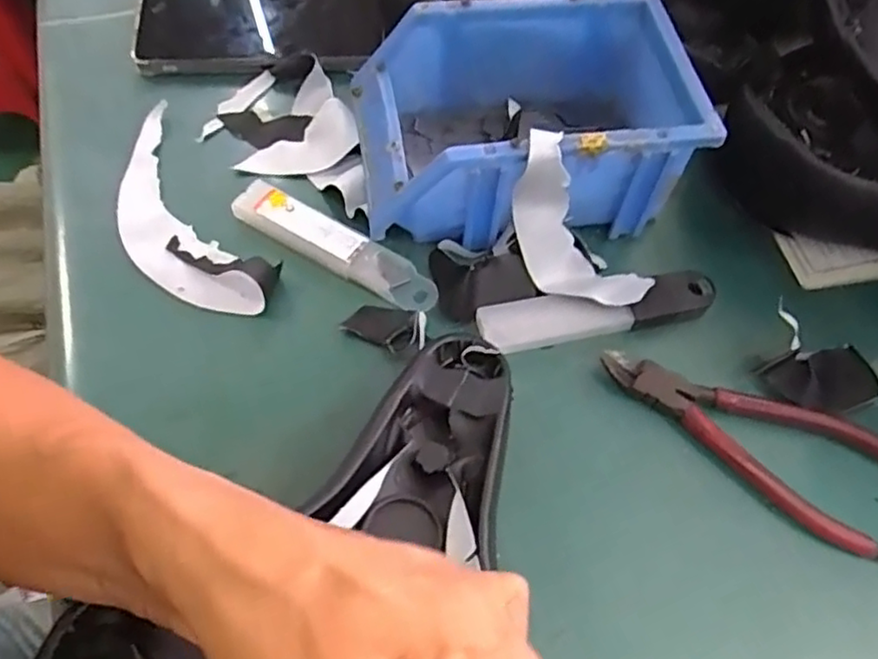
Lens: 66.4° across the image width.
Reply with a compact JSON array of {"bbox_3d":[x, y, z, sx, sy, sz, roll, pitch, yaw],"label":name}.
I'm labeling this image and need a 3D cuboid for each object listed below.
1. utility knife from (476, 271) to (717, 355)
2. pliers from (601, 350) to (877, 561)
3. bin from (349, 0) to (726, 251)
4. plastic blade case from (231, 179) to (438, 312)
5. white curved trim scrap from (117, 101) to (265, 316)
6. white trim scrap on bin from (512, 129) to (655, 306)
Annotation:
[{"bbox_3d":[0.085,-0.009,0.357,0.128,0.015,0.026,-11,61,-9],"label":"utility knife"},{"bbox_3d":[0.154,0.047,0.331,0.149,0.019,0.055,35,64,16],"label":"pliers"},{"bbox_3d":[0.048,-0.118,0.381,0.184,0.073,0.121,-7,61,-7],"label":"bin"},{"bbox_3d":[-0.059,-0.046,0.372,0.125,0.012,0.026,30,63,14],"label":"plastic blade case"},{"bbox_3d":[-0.153,-0.065,0.381,0.054,0.005,0.159,-23,64,-15],"label":"white curved trim scrap"},{"bbox_3d":[0.071,-0.047,0.341,0.083,0.070,0.038,34,64,16],"label":"white trim scrap on bin"}]

